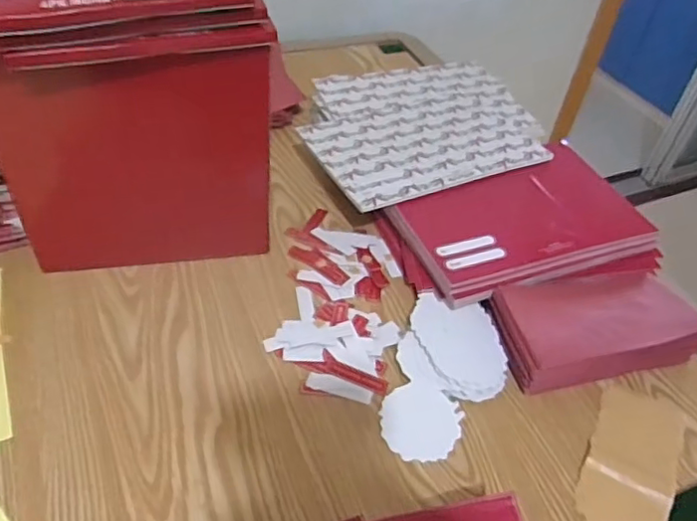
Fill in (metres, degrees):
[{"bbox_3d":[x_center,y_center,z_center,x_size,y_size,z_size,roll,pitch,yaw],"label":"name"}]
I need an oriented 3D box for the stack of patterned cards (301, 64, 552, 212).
[{"bbox_3d":[0.090,-0.175,0.756,0.301,0.014,0.260,-16,49,-21],"label":"stack of patterned cards"}]

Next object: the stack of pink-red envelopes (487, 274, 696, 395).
[{"bbox_3d":[0.238,0.065,0.580,0.185,0.053,0.110,-10,48,-17],"label":"stack of pink-red envelopes"}]

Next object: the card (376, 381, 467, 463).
[{"bbox_3d":[0.062,0.138,0.518,0.067,0.010,0.067,0,46,-8],"label":"card"}]

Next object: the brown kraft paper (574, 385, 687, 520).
[{"bbox_3d":[0.232,0.172,0.498,0.068,0.009,0.167,26,48,17],"label":"brown kraft paper"}]

